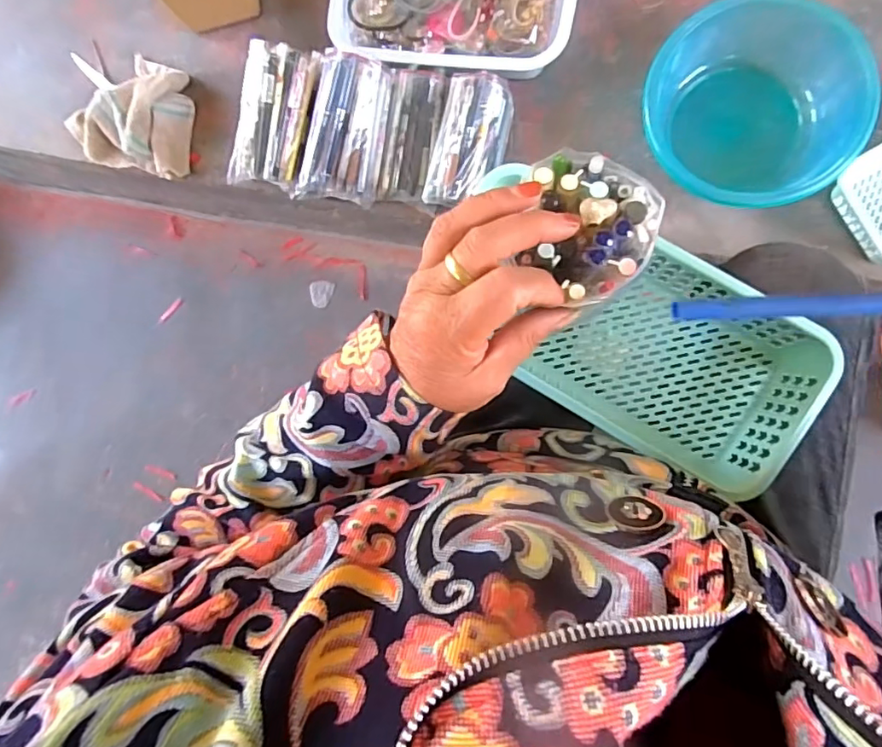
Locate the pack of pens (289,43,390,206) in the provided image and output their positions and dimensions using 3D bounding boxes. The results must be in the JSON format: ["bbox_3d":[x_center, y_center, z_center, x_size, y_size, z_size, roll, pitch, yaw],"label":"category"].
[{"bbox_3d":[-0.113,-0.287,0.648,0.096,0.053,0.171,13,107,-24],"label":"pack of pens"}]

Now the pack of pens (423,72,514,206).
[{"bbox_3d":[0.033,-0.274,0.631,0.079,0.047,0.148,15,88,8],"label":"pack of pens"}]

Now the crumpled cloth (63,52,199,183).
[{"bbox_3d":[-0.433,-0.359,0.724,0.194,0.055,0.162,9,89,9],"label":"crumpled cloth"}]

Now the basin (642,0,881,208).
[{"bbox_3d":[0.338,-0.284,0.602,0.206,0.108,0.221,0,87,9],"label":"basin"}]

